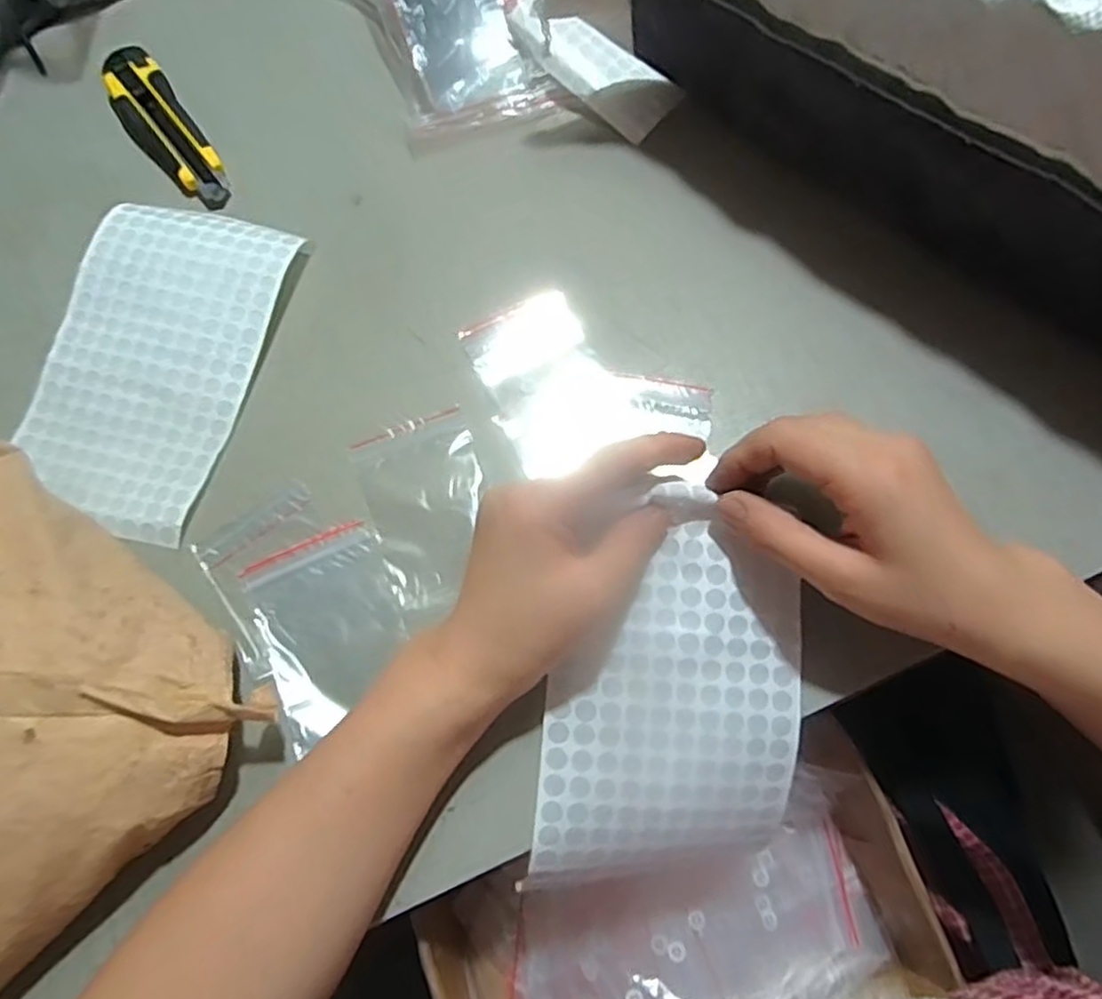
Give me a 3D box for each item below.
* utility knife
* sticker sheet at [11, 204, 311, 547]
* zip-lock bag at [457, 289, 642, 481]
[{"bbox_3d":[-0.271,-0.260,0.487,0.044,0.021,0.150,-33,71,-10],"label":"utility knife"},{"bbox_3d":[-0.245,-0.089,0.427,0.129,0.025,0.209,14,71,8],"label":"sticker sheet"},{"bbox_3d":[-0.003,-0.073,0.414,0.070,0.004,0.109,-24,70,-7],"label":"zip-lock bag"}]

